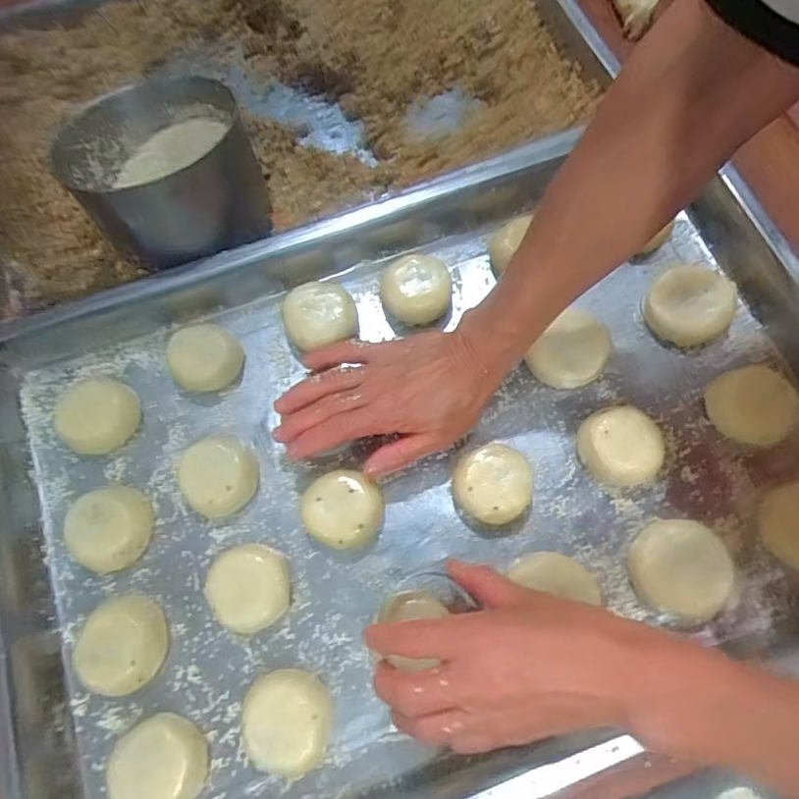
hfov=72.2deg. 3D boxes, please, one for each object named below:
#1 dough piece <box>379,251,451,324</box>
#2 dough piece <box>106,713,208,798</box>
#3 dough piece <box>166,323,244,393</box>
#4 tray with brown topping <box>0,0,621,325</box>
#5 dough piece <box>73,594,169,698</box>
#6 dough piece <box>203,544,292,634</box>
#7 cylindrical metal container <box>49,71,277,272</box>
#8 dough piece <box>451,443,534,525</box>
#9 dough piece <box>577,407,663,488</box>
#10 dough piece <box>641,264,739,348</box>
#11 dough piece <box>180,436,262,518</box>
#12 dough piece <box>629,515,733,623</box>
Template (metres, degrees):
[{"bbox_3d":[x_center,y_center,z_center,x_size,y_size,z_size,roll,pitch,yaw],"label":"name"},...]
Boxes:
[{"bbox_3d":[0.014,-0.088,0.432,0.051,0.028,0.049,-1,72,2],"label":"dough piece"},{"bbox_3d":[-0.148,0.223,0.332,0.056,0.018,0.053,-22,72,-5],"label":"dough piece"},{"bbox_3d":[-0.145,-0.032,0.407,0.050,0.027,0.044,-39,75,-10],"label":"dough piece"},{"bbox_3d":[-0.135,-0.316,0.529,0.606,0.058,0.407,-23,73,-5],"label":"tray with brown topping"},{"bbox_3d":[-0.178,0.156,0.350,0.052,0.021,0.056,-15,72,-3],"label":"dough piece"},{"bbox_3d":[-0.101,0.125,0.366,0.050,0.023,0.053,-1,72,2],"label":"dough piece"},{"bbox_3d":[-0.186,-0.181,0.432,0.127,0.077,0.145,-19,59,-4],"label":"cylindrical metal container"},{"bbox_3d":[0.065,0.059,0.382,0.050,0.031,0.052,-1,72,2],"label":"dough piece"},{"bbox_3d":[0.155,0.033,0.388,0.050,0.028,0.053,-1,72,2],"label":"dough piece"},{"bbox_3d":[0.216,-0.072,0.409,0.057,0.025,0.051,39,77,13],"label":"dough piece"},{"bbox_3d":[-0.124,0.053,0.383,0.045,0.031,0.054,-10,72,-1],"label":"dough piece"},{"bbox_3d":[0.185,0.111,0.362,0.056,0.023,0.060,-1,72,2],"label":"dough piece"}]

